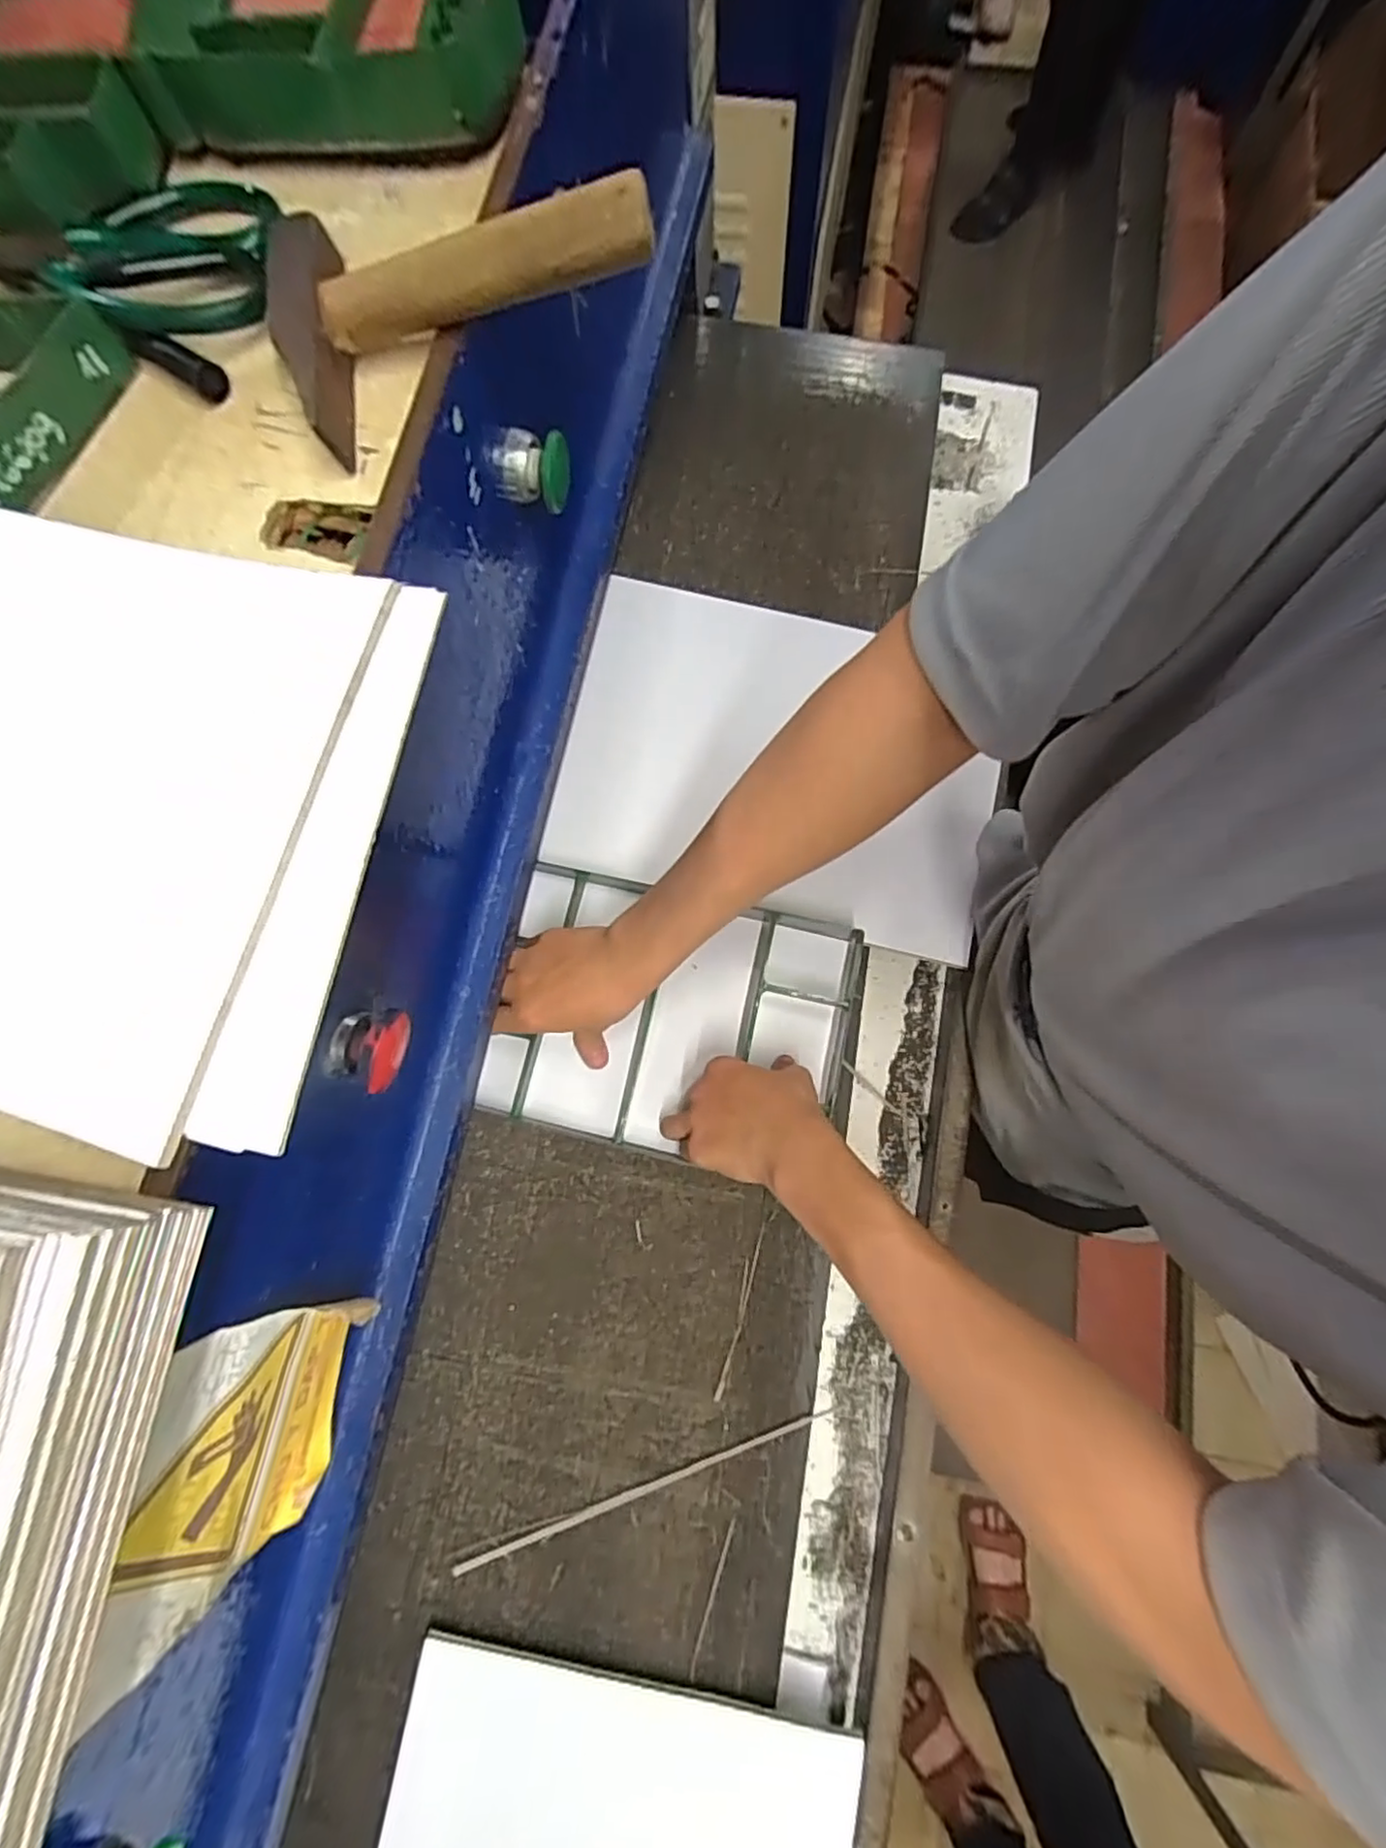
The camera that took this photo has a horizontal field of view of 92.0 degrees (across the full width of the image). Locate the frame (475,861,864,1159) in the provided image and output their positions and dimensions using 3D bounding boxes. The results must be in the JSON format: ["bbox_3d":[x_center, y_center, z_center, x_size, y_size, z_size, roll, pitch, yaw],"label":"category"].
[{"bbox_3d":[-0.016,0.075,0.544,0.278,0.029,0.203,12,80,1],"label":"frame"}]

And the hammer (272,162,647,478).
[{"bbox_3d":[-0.097,-0.266,0.281,0.162,0.026,0.110,-10,80,10],"label":"hammer"}]

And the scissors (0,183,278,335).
[{"bbox_3d":[-0.286,-0.291,0.293,0.187,0.012,0.082,-8,78,-9],"label":"scissors"}]

